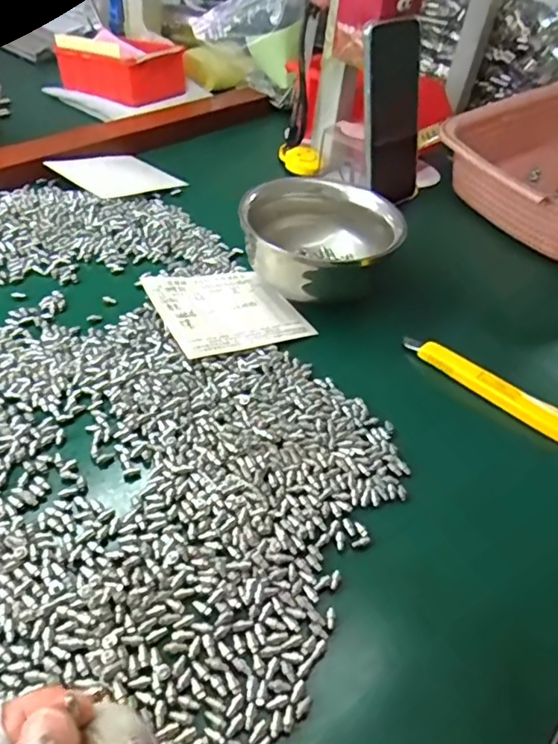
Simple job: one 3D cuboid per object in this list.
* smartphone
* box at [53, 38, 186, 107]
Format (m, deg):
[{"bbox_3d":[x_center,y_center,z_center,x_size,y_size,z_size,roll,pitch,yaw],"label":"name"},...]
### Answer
[{"bbox_3d":[0.110,-0.247,0.548,0.072,0.158,0.009,-28,37,-31],"label":"smartphone"},{"bbox_3d":[-0.193,-0.382,0.706,0.139,0.054,0.101,33,49,24],"label":"box"}]

